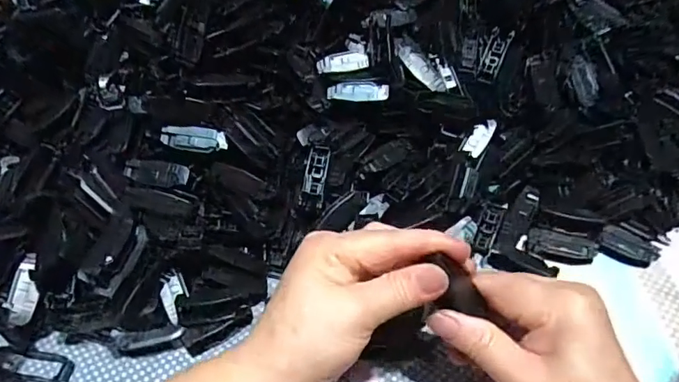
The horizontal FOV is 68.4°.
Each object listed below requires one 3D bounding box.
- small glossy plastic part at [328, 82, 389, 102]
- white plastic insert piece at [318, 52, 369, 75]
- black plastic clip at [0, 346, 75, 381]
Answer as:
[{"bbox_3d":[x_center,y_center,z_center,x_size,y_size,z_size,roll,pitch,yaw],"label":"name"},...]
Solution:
[{"bbox_3d":[0.015,-0.079,0.394,0.047,0.006,0.019,-1,44,5],"label":"small glossy plastic part"},{"bbox_3d":[0.003,-0.105,0.406,0.041,0.006,0.018,-6,44,0],"label":"white plastic insert piece"},{"bbox_3d":[-0.203,0.115,0.328,0.052,0.012,0.021,2,45,7],"label":"black plastic clip"}]

